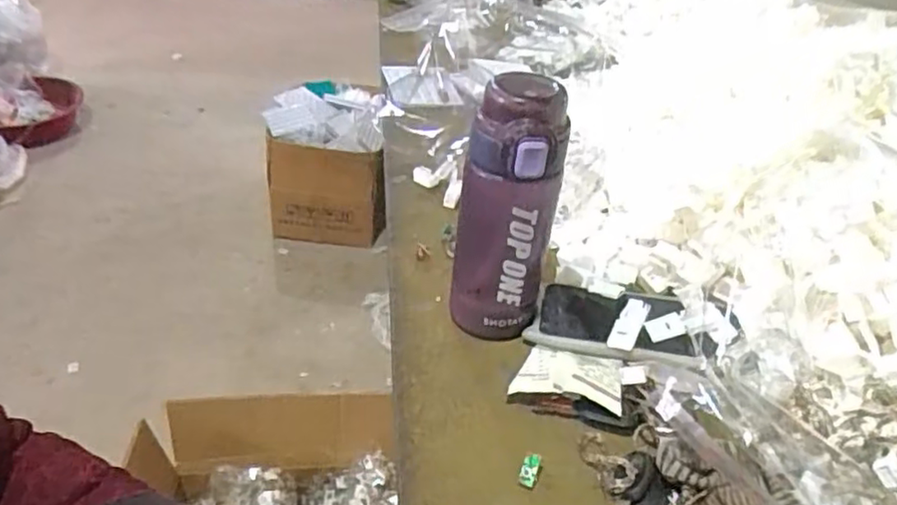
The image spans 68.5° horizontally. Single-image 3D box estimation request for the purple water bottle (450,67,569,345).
[{"bbox_3d":[0.041,-0.022,0.489,0.071,0.206,0.060,9,36,4],"label":"purple water bottle"}]

